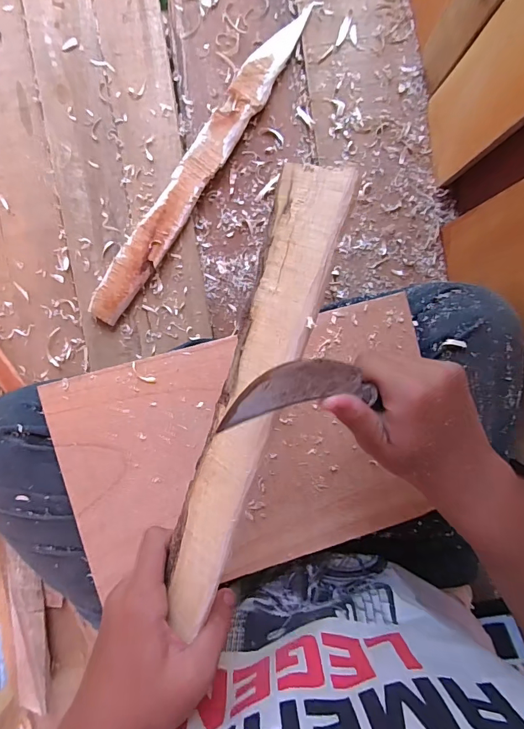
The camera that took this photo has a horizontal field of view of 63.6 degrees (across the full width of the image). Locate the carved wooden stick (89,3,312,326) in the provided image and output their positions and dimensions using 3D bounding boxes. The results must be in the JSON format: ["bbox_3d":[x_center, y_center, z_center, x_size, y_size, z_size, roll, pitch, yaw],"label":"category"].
[{"bbox_3d":[-0.086,-0.264,0.572,0.047,0.018,0.477,34,91,-1],"label":"carved wooden stick"}]

